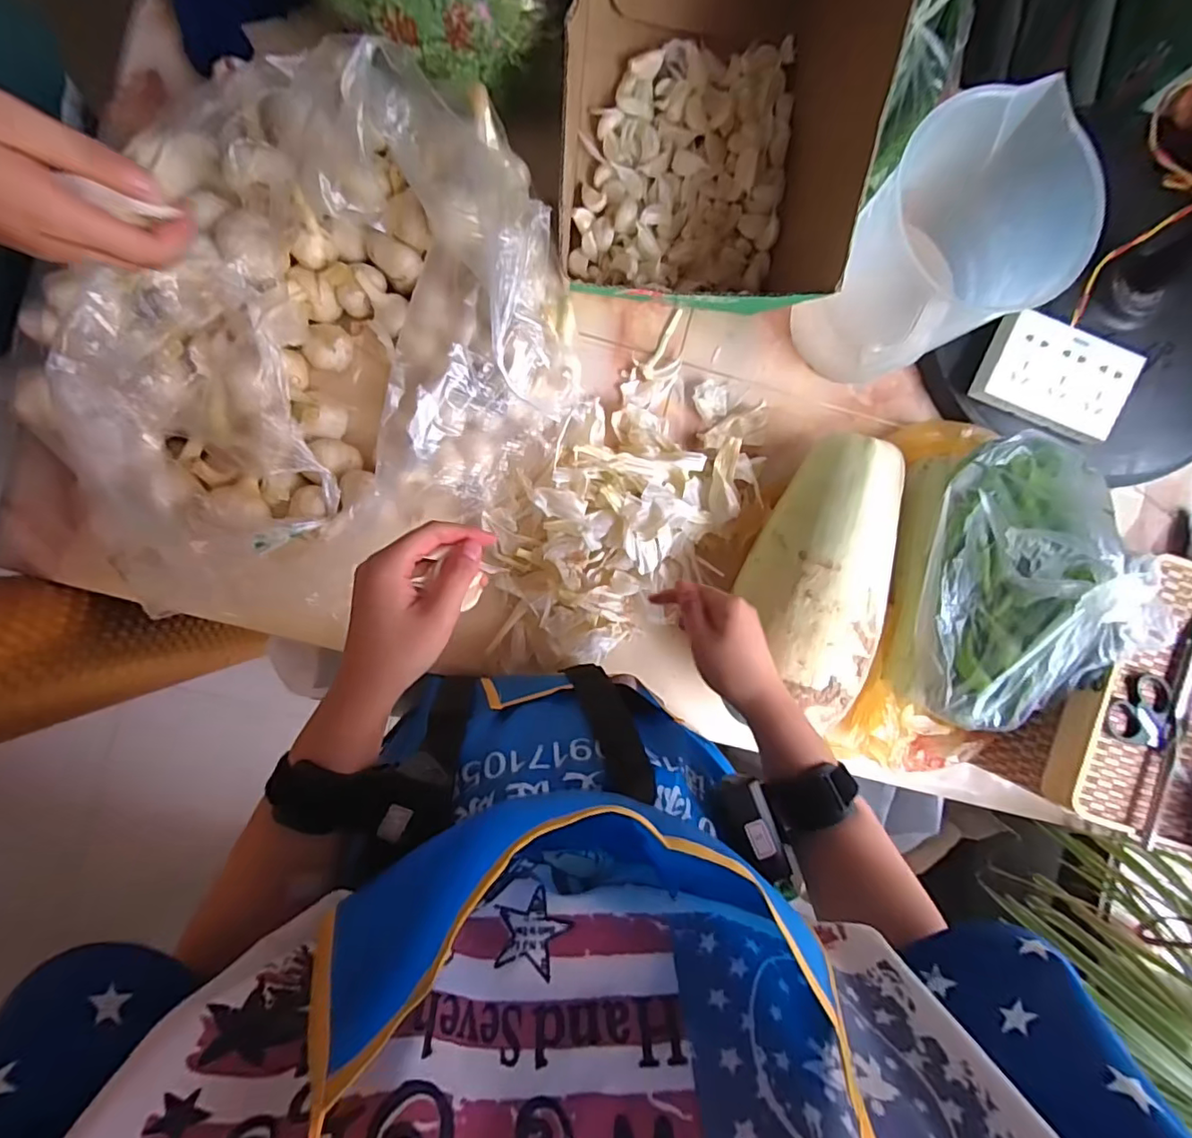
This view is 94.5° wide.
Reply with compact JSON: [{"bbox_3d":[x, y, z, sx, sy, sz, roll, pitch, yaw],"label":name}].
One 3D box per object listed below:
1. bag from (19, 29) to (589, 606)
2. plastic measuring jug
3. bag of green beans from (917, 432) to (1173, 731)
[{"bbox_3d":[-0.241,-0.216,0.489,0.410,0.157,0.389,-19,93,-4],"label":"bag"},{"bbox_3d":[0.293,-0.274,0.500,0.135,0.202,0.156,-17,92,-4],"label":"plastic measuring jug"},{"bbox_3d":[0.388,0.014,0.479,0.134,0.122,0.258,1,91,-5],"label":"bag of green beans"}]

